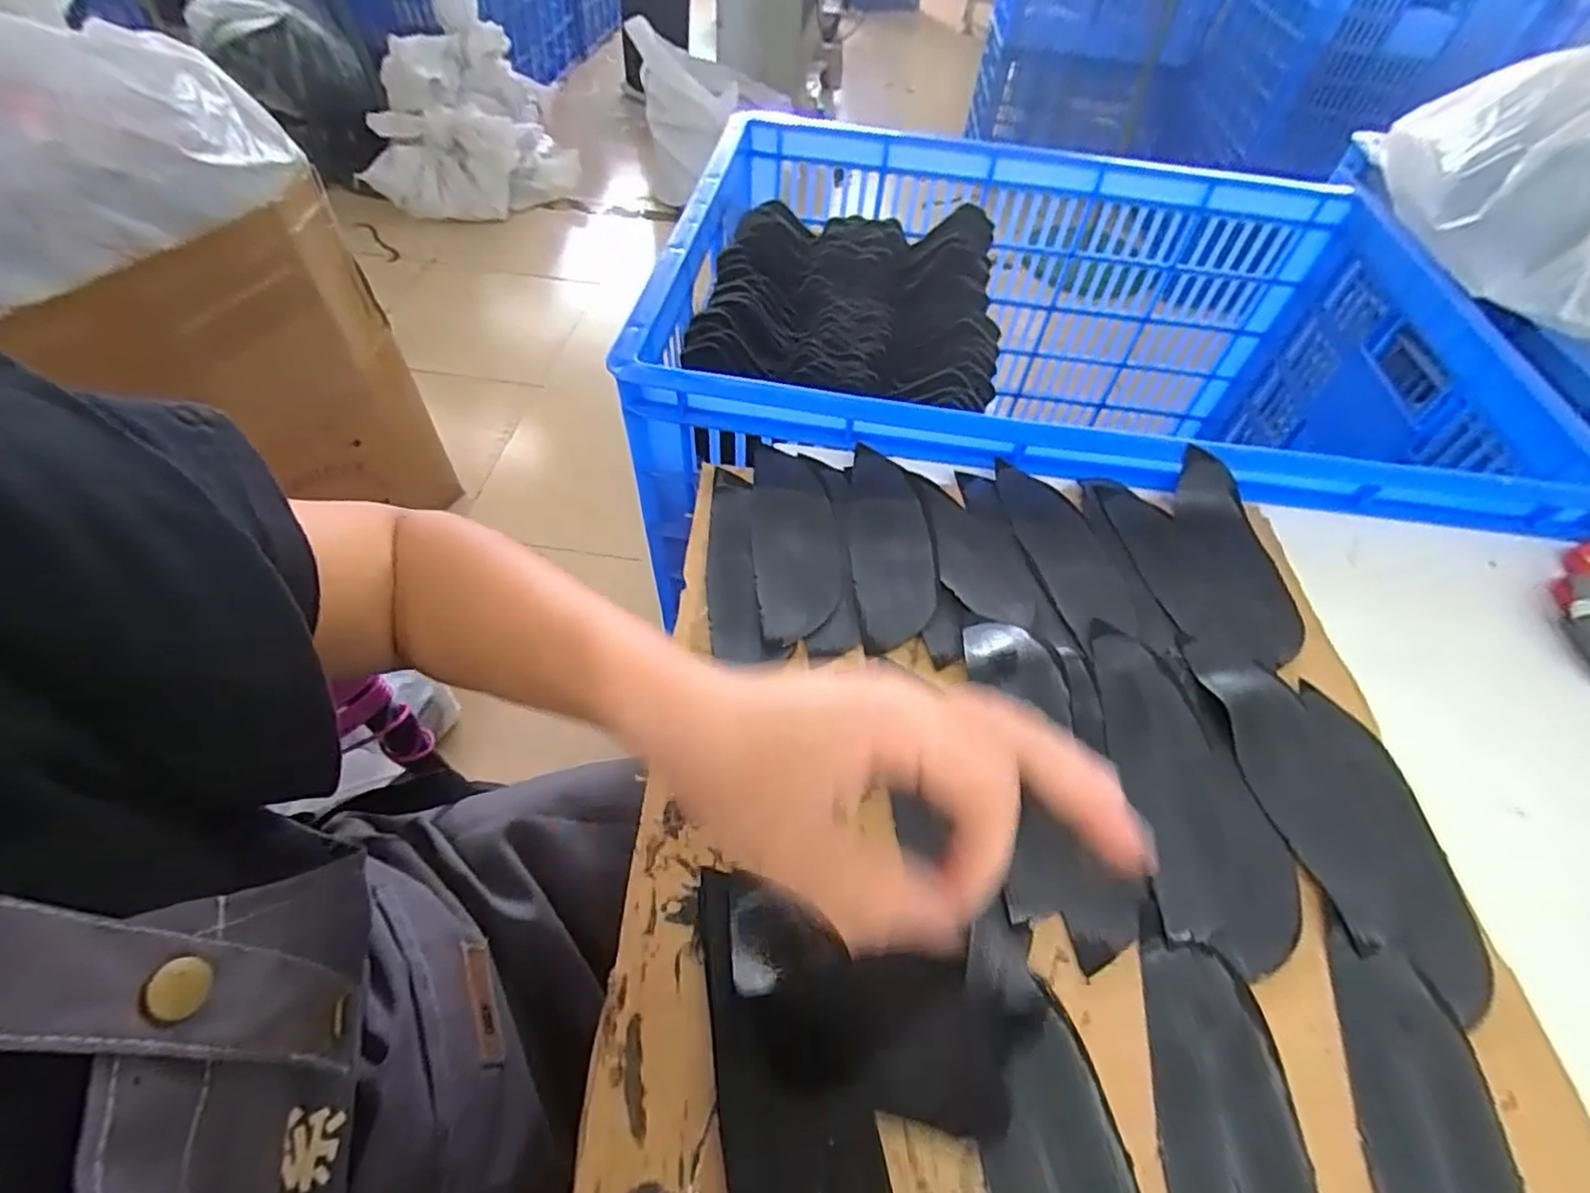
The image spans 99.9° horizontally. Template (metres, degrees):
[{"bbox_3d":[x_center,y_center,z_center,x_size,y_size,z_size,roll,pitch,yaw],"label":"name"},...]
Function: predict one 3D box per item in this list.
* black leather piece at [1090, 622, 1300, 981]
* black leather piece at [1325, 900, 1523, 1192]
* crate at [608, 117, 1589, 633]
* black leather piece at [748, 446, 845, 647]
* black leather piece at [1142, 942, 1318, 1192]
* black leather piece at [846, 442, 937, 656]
[{"bbox_3d":[0.177,0.082,0.308,0.062,0.006,0.157,0,53,-7],"label":"black leather piece"},{"bbox_3d":[0.222,0.194,0.229,0.047,0.004,0.140,11,54,5],"label":"black leather piece"},{"bbox_3d":[0.240,-0.213,0.643,0.695,0.265,0.491,5,53,-1],"label":"crate"},{"bbox_3d":[0.000,-0.037,0.387,0.050,0.006,0.144,-3,54,-5],"label":"black leather piece"},{"bbox_3d":[0.150,0.195,0.224,0.047,0.004,0.136,6,53,2],"label":"black leather piece"},{"bbox_3d":[0.054,-0.035,0.386,0.045,0.006,0.147,0,53,-3],"label":"black leather piece"}]

